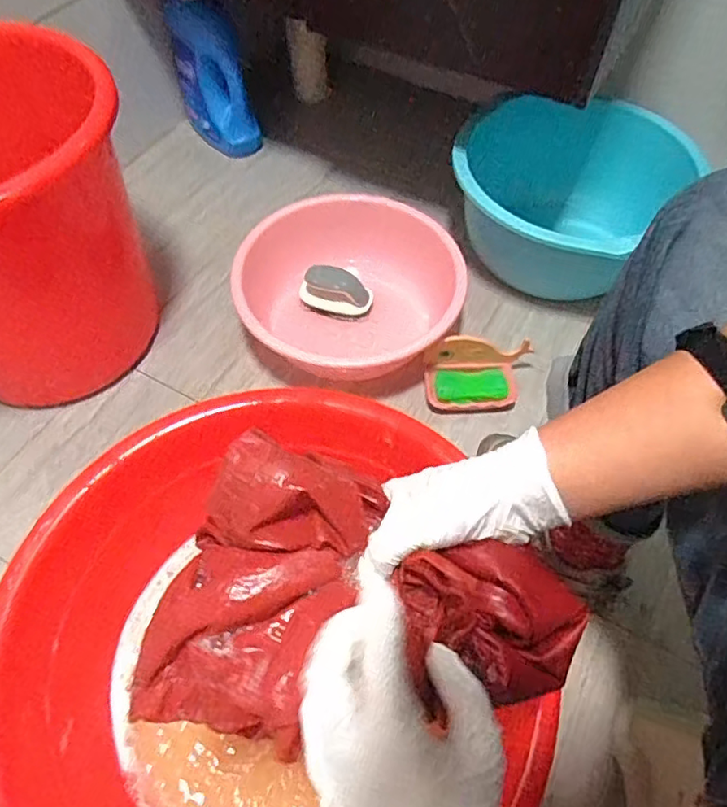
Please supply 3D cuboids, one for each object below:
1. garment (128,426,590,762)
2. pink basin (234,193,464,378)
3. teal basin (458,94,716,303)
[{"bbox_3d":[0.004,0.116,0.328,0.240,0.077,0.147,11,58,7],"label":"garment"},{"bbox_3d":[-0.032,-0.160,0.860,0.287,0.111,0.311,0,57,0],"label":"pink basin"},{"bbox_3d":[0.298,-0.308,0.920,0.317,0.171,0.321,1,57,-1],"label":"teal basin"}]

